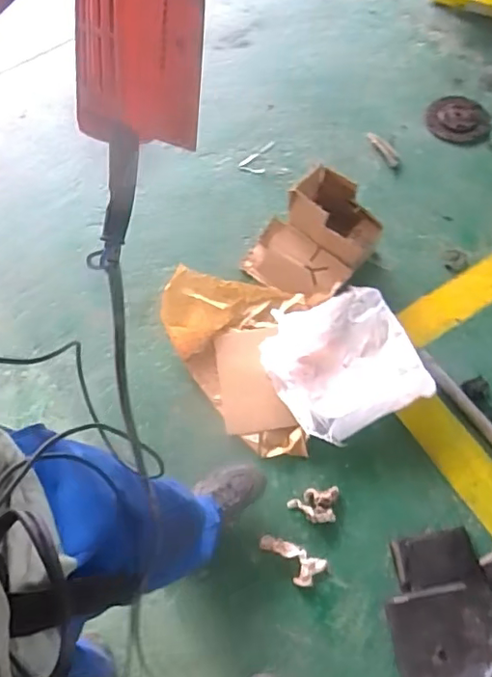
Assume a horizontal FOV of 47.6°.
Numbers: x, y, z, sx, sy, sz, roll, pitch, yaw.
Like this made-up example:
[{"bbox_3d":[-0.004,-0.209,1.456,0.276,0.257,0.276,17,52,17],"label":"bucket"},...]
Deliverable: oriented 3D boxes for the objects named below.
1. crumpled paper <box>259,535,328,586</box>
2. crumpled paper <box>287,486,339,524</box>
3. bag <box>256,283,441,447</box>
[{"bbox_3d":[0.094,0.480,1.203,0.145,0.010,0.069,22,67,12],"label":"crumpled paper"},{"bbox_3d":[0.154,0.382,1.275,0.111,0.023,0.074,-3,64,0],"label":"crumpled paper"},{"bbox_3d":[0.236,0.059,1.387,0.348,0.060,0.330,-21,66,-8],"label":"bag"}]

